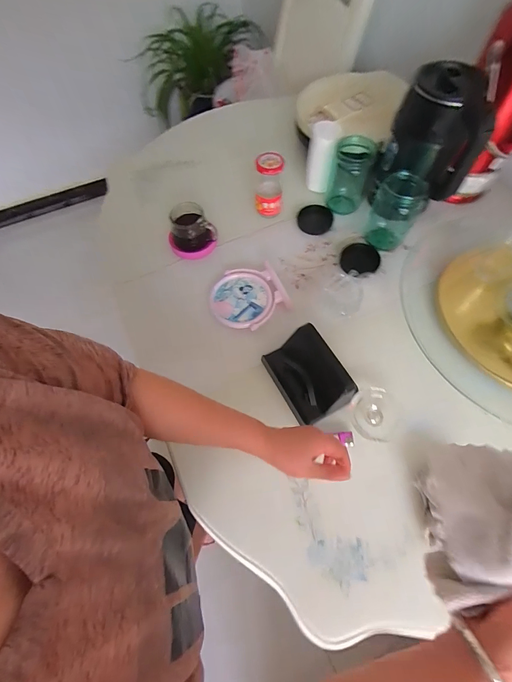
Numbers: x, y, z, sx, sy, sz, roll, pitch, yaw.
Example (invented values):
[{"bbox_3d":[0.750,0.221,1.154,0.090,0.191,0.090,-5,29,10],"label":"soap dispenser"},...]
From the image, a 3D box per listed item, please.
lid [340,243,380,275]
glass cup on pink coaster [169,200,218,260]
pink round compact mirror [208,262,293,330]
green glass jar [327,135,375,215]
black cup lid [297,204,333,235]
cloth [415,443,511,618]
[{"bbox_3d":[0.213,-0.172,0.648,0.078,0.013,0.066,-16,65,-7],"label":"lid"},{"bbox_3d":[-0.134,-0.223,0.660,0.100,0.087,0.087,-16,65,-7],"label":"glass cup on pink coaster"},{"bbox_3d":[-0.016,-0.087,0.611,0.143,0.031,0.135,-16,65,-7],"label":"pink round compact mirror"},{"bbox_3d":[0.196,-0.344,0.661,0.078,0.134,0.075,15,65,8],"label":"green glass jar"},{"bbox_3d":[0.131,-0.270,0.696,0.076,0.020,0.070,0,64,1],"label":"black cup lid"},{"bbox_3d":[0.189,0.140,0.247,0.102,0.026,0.118,-11,51,29],"label":"cloth"}]

